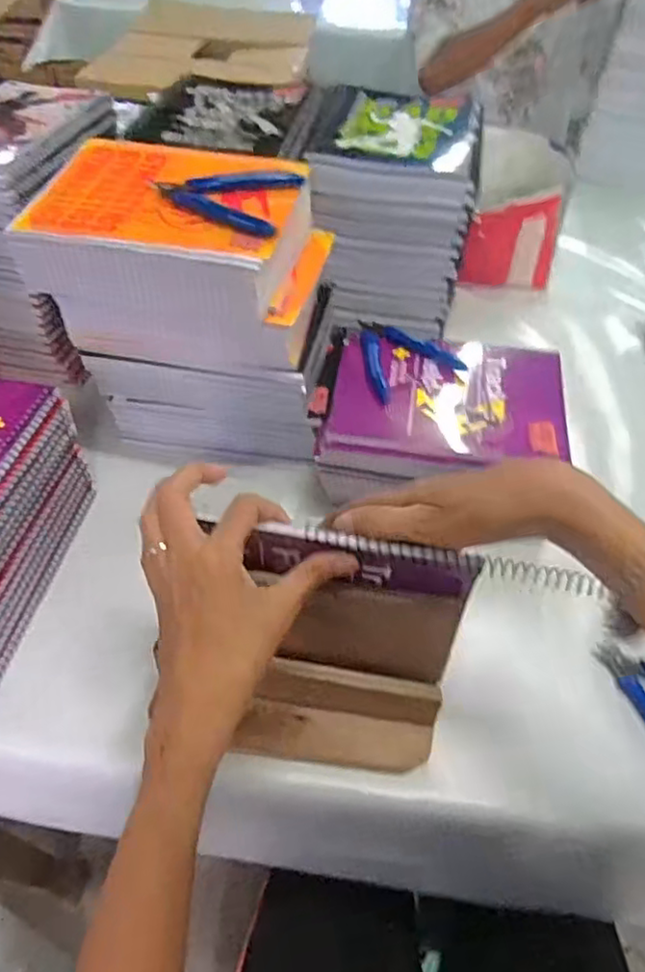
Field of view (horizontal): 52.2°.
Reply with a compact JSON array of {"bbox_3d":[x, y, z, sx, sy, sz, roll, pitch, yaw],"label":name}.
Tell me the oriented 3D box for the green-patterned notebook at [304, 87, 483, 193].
[{"bbox_3d":[0.073,-0.351,0.653,0.160,0.022,0.191,7,47,3],"label":"green-patterned notebook"}]

